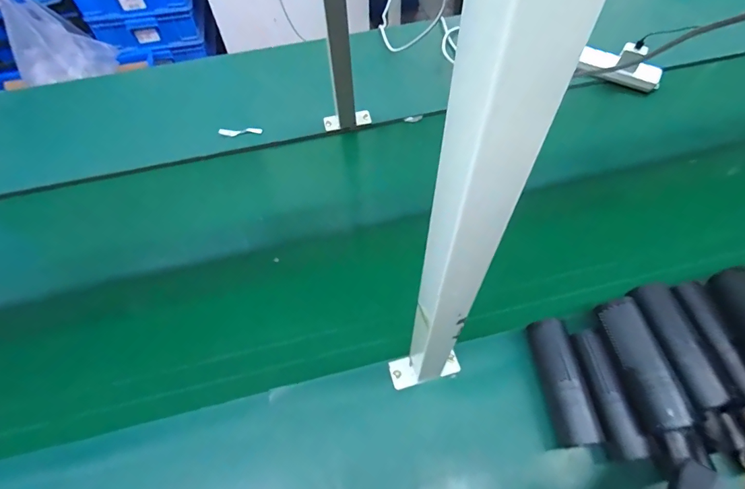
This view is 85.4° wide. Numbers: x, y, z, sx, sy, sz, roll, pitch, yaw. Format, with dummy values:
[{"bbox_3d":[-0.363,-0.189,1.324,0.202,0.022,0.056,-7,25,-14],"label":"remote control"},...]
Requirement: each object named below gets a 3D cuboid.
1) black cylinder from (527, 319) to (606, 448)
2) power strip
[{"bbox_3d":[0.256,0.185,0.548,0.047,0.061,0.161,-6,58,-2],"label":"black cylinder"},{"bbox_3d":[0.552,-0.391,0.903,0.186,0.033,0.054,17,60,-2],"label":"power strip"}]

